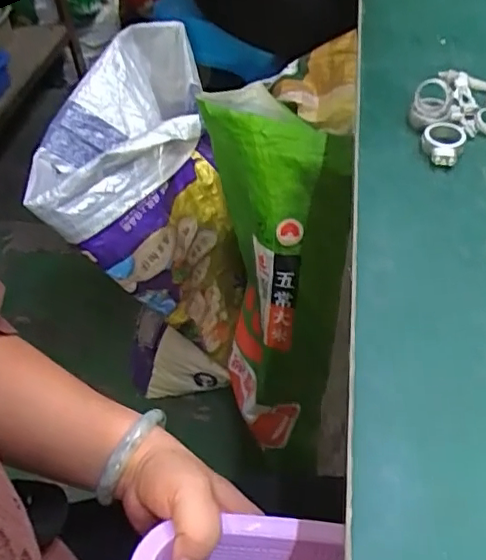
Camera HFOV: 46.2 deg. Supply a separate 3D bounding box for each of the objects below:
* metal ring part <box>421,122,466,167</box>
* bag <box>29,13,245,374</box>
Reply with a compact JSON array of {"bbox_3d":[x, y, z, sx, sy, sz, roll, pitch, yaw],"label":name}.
[{"bbox_3d":[0.125,-0.086,0.359,0.025,0.012,0.034,18,53,18],"label":"metal ring part"},{"bbox_3d":[-0.128,-0.132,0.849,0.231,0.336,0.325,0,51,5],"label":"bag"}]

